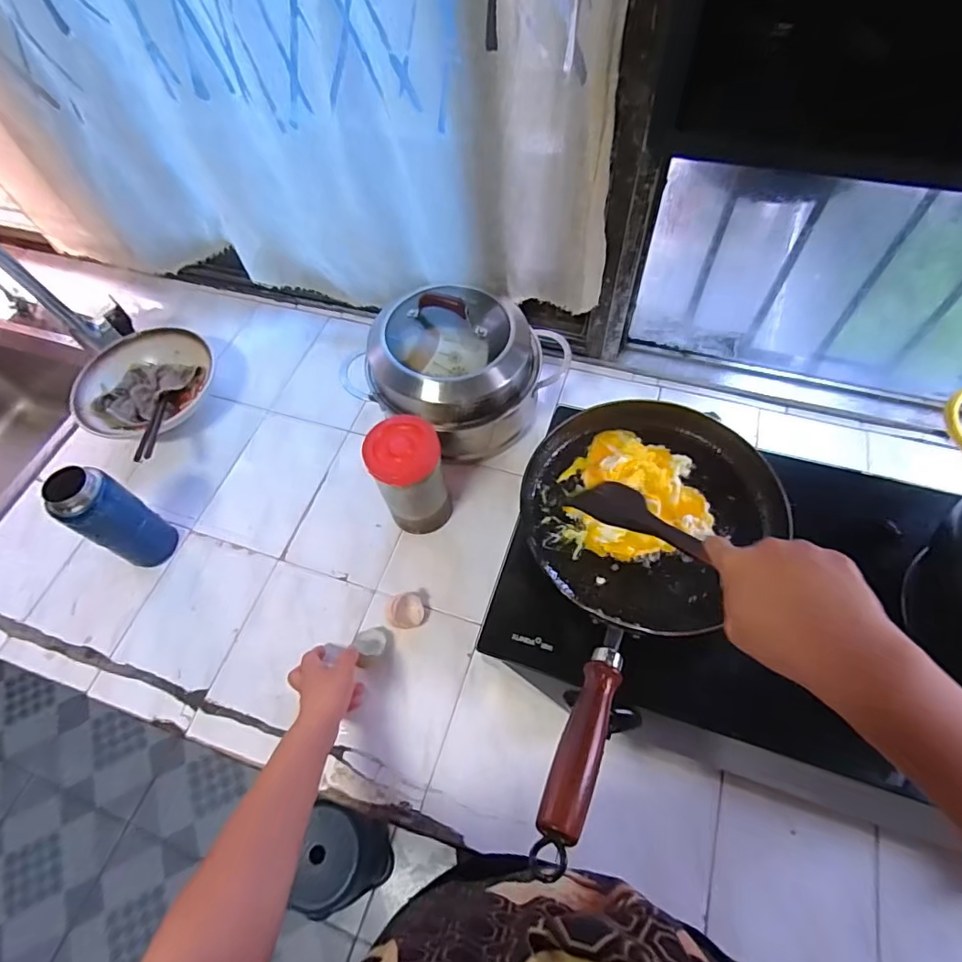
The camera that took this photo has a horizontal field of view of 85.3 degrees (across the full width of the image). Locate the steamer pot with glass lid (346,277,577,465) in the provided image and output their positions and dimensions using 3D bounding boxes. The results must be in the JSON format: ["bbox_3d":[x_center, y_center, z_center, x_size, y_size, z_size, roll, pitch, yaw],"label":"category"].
[{"bbox_3d":[-0.032,-0.168,0.732,0.226,0.189,0.209,28,66,18],"label":"steamer pot with glass lid"}]

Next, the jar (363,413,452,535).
[{"bbox_3d":[-0.088,-0.004,0.667,0.083,0.158,0.085,-2,60,3],"label":"jar"}]

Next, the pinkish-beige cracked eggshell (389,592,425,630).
[{"bbox_3d":[-0.090,0.163,0.650,0.042,0.032,0.038,-33,63,-14],"label":"pinkish-beige cracked eggshell"}]

